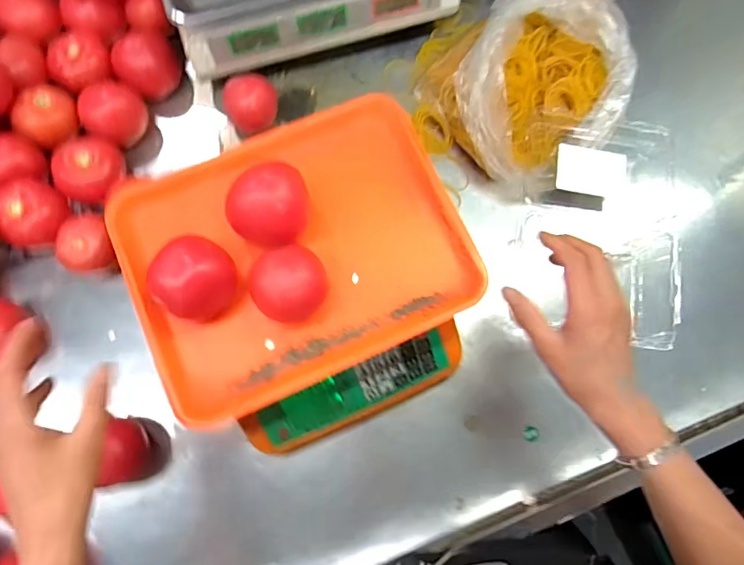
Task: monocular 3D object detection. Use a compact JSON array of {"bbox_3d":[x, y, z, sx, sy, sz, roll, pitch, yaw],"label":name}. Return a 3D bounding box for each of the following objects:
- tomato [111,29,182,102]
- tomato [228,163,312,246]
[{"bbox_3d":[-0.265,-0.260,0.589,0.072,0.051,0.059,-40,81,-10],"label":"tomato"},{"bbox_3d":[-0.090,-0.064,0.439,0.070,0.060,0.061,-8,77,-3],"label":"tomato"}]

